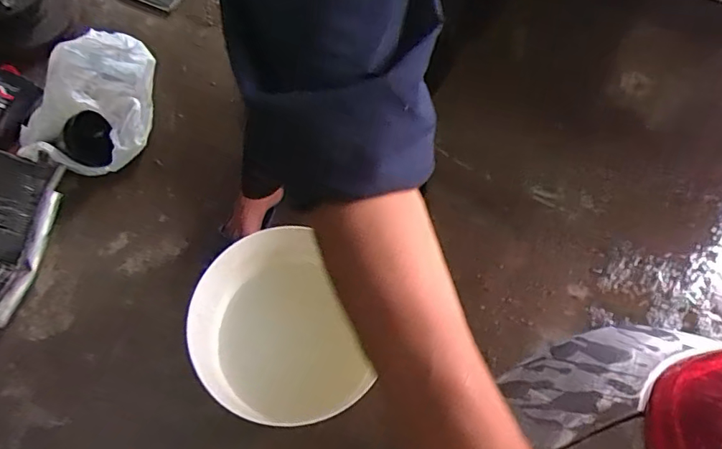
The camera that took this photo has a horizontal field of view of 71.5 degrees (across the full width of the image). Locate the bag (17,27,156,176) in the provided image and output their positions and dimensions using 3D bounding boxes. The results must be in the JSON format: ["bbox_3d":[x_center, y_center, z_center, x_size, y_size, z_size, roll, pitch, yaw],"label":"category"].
[{"bbox_3d":[-0.609,-0.274,1.161,0.227,0.190,0.308,13,68,3],"label":"bag"}]

